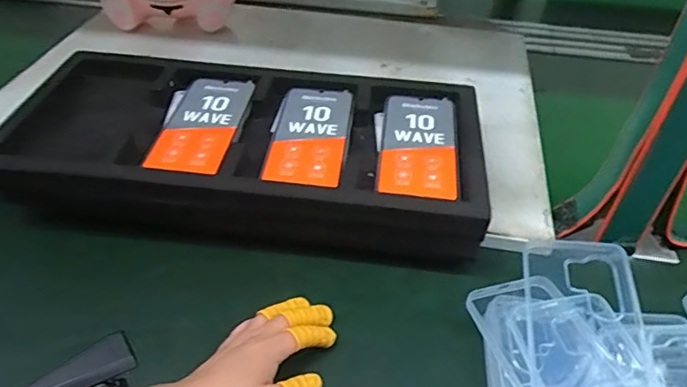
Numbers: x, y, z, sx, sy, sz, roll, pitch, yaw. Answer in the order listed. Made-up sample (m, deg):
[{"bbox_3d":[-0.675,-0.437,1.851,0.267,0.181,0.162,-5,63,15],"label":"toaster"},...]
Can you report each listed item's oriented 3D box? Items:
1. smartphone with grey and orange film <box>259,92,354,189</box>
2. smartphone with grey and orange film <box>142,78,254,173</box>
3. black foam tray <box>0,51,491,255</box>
[{"bbox_3d":[-0.037,-0.063,0.562,0.080,0.012,0.163,6,43,4],"label":"smartphone with grey and orange film"},{"bbox_3d":[-0.154,-0.075,0.568,0.085,0.011,0.157,5,43,3],"label":"smartphone with grey and orange film"},{"bbox_3d":[-0.100,-0.050,0.587,0.490,0.074,0.247,5,43,4],"label":"black foam tray"}]

